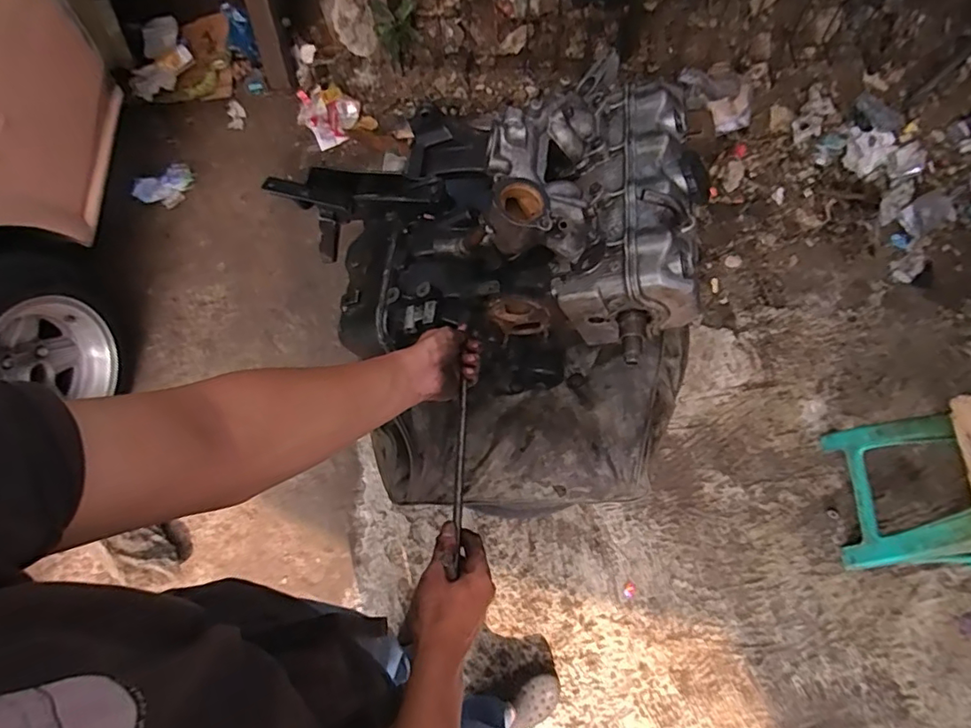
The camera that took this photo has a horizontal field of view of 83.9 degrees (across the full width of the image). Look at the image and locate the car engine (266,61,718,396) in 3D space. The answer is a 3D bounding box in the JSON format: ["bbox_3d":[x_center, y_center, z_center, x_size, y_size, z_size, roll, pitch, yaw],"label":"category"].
[{"bbox_3d":[0.007,-0.194,0.760,0.484,0.313,0.365,5,71,3],"label":"car engine"}]

